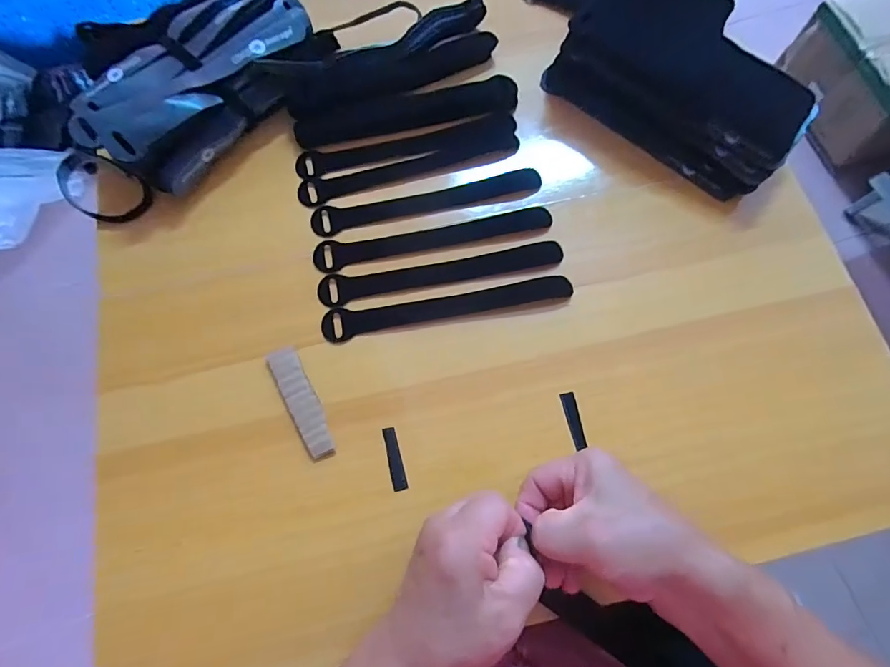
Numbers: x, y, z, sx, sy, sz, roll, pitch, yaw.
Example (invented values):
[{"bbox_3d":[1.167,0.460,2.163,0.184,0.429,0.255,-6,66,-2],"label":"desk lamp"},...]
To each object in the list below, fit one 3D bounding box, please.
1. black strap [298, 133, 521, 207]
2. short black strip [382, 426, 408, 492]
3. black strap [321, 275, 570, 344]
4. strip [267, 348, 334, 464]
[{"bbox_3d":[-0.030,-0.145,0.409,0.195,0.010,0.025,-17,72,-5],"label":"black strap"},{"bbox_3d":[-0.036,0.090,0.332,0.010,0.004,0.044,-14,72,-4],"label":"short black strip"},{"bbox_3d":[0.003,-0.021,0.373,0.196,0.011,0.024,-11,72,-3],"label":"black strap"},{"bbox_3d":[-0.106,0.050,0.345,0.022,0.008,0.091,-29,74,-9],"label":"strip"}]

